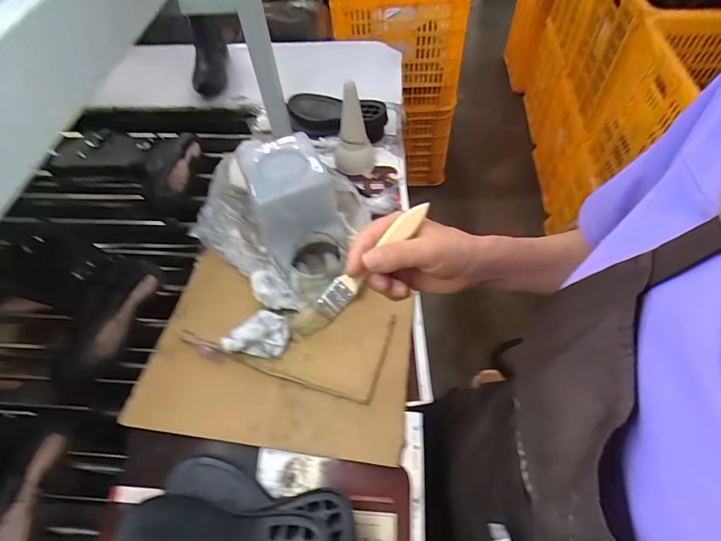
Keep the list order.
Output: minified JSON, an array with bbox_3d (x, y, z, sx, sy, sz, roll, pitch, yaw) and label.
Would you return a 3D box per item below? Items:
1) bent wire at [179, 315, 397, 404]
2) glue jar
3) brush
[{"bbox_3d":[-0.092,0.081,0.481,0.252,0.012,0.111,11,58,11],"label":"bent wire"},{"bbox_3d":[-0.051,-0.006,0.494,0.070,0.058,0.083,0,57,4],"label":"glue jar"},{"bbox_3d":[0.003,-0.003,0.317,0.148,0.013,0.018,-45,64,-5],"label":"brush"}]

